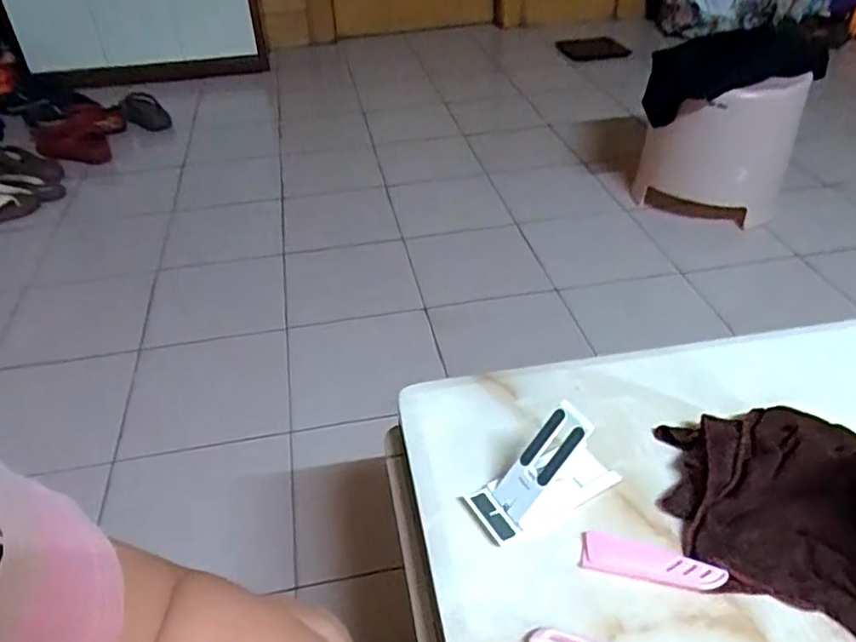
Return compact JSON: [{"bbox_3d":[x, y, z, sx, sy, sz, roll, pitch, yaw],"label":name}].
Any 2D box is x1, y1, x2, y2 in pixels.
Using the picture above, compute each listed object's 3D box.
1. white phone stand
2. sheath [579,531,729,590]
[{"bbox_3d":[0.092,0.110,0.498,0.115,0.074,0.051,-16,40,-19],"label":"white phone stand"},{"bbox_3d":[0.160,0.170,0.469,0.096,0.011,0.028,9,39,13],"label":"sheath"}]

